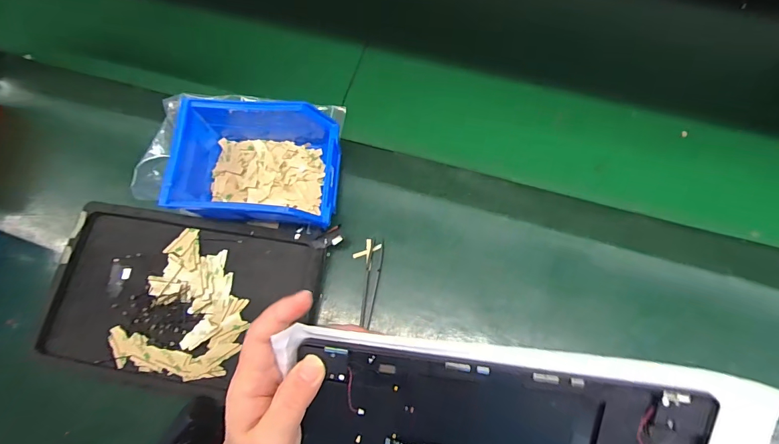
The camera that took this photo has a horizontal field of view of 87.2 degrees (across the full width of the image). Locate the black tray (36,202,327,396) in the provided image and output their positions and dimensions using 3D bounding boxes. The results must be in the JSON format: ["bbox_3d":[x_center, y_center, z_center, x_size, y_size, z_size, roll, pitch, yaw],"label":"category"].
[{"bbox_3d":[-0.194,0.066,0.376,0.256,0.023,0.154,7,70,3],"label":"black tray"}]

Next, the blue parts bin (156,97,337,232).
[{"bbox_3d":[-0.121,-0.061,0.393,0.143,0.062,0.124,3,70,2],"label":"blue parts bin"}]

